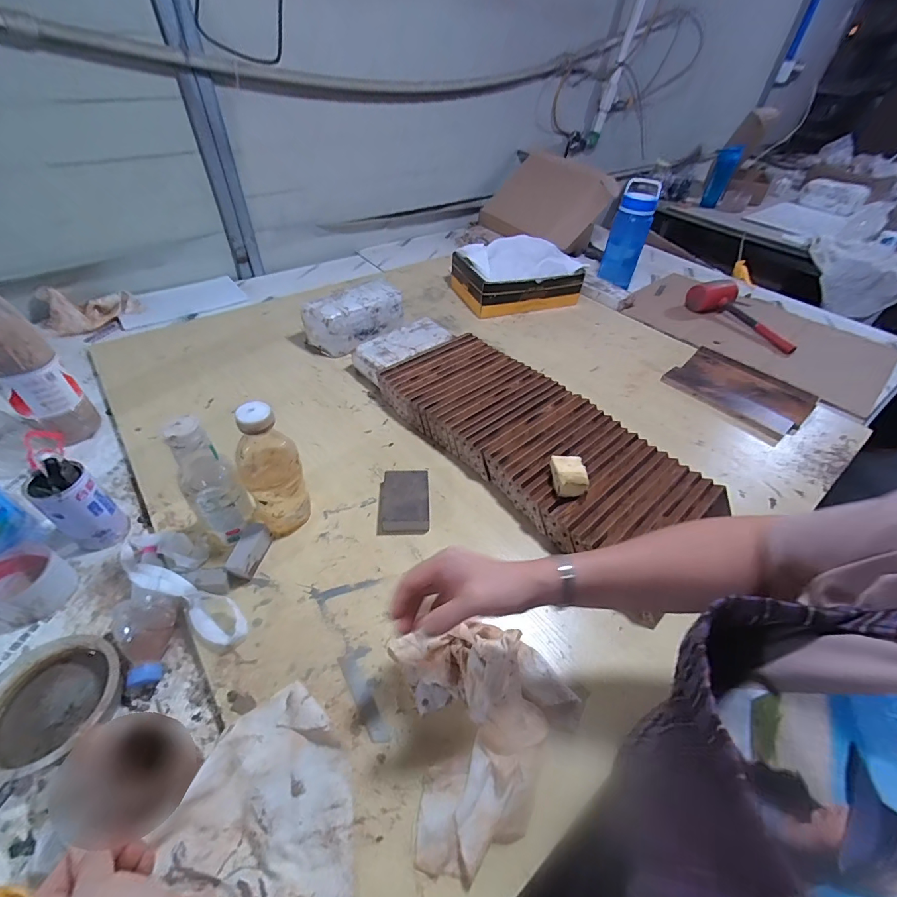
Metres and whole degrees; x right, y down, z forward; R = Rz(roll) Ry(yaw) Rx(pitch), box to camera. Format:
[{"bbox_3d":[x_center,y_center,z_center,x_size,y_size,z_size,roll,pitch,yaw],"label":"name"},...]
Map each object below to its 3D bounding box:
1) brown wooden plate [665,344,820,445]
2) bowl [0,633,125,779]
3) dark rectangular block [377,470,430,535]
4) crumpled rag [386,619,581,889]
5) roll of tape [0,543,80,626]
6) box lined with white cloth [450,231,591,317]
[{"bbox_3d":[0.606,-0.121,0.870,0.162,0.018,0.247,-38,59,-16],"label":"brown wooden plate"},{"bbox_3d":[-0.409,0.261,0.428,0.124,0.034,0.121,0,43,-3],"label":"bowl"},{"bbox_3d":[-0.067,0.078,0.626,0.073,0.029,0.103,0,43,-3],"label":"dark rectangular block"},{"bbox_3d":[0.040,0.276,0.428,0.171,0.050,0.200,-9,44,-12],"label":"crumpled rag"},{"bbox_3d":[-0.526,0.169,0.518,0.080,0.048,0.083,1,43,-1],"label":"roll of tape"},{"bbox_3d":[0.188,-0.482,1.148,0.309,0.127,0.228,-14,48,-16],"label":"box lined with white cloth"}]

